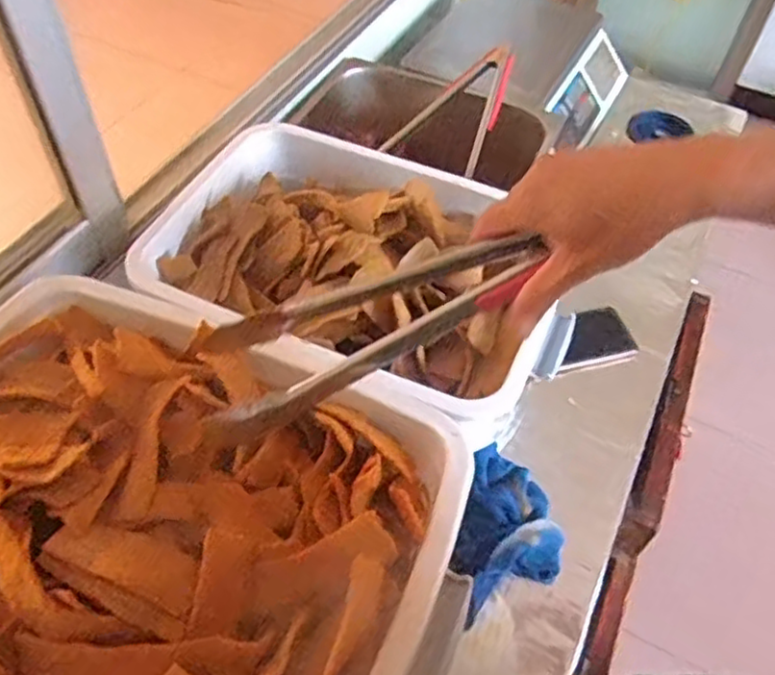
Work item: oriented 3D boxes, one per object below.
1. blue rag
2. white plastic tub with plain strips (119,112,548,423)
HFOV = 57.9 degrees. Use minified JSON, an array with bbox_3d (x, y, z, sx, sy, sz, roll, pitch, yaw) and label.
[{"bbox_3d":[0.126,0.200,0.717,0.103,0.042,0.167,13,53,8],"label":"blue rag"},{"bbox_3d":[-0.042,-0.038,0.754,0.384,0.200,0.276,20,54,13],"label":"white plastic tub with plain strips"}]

